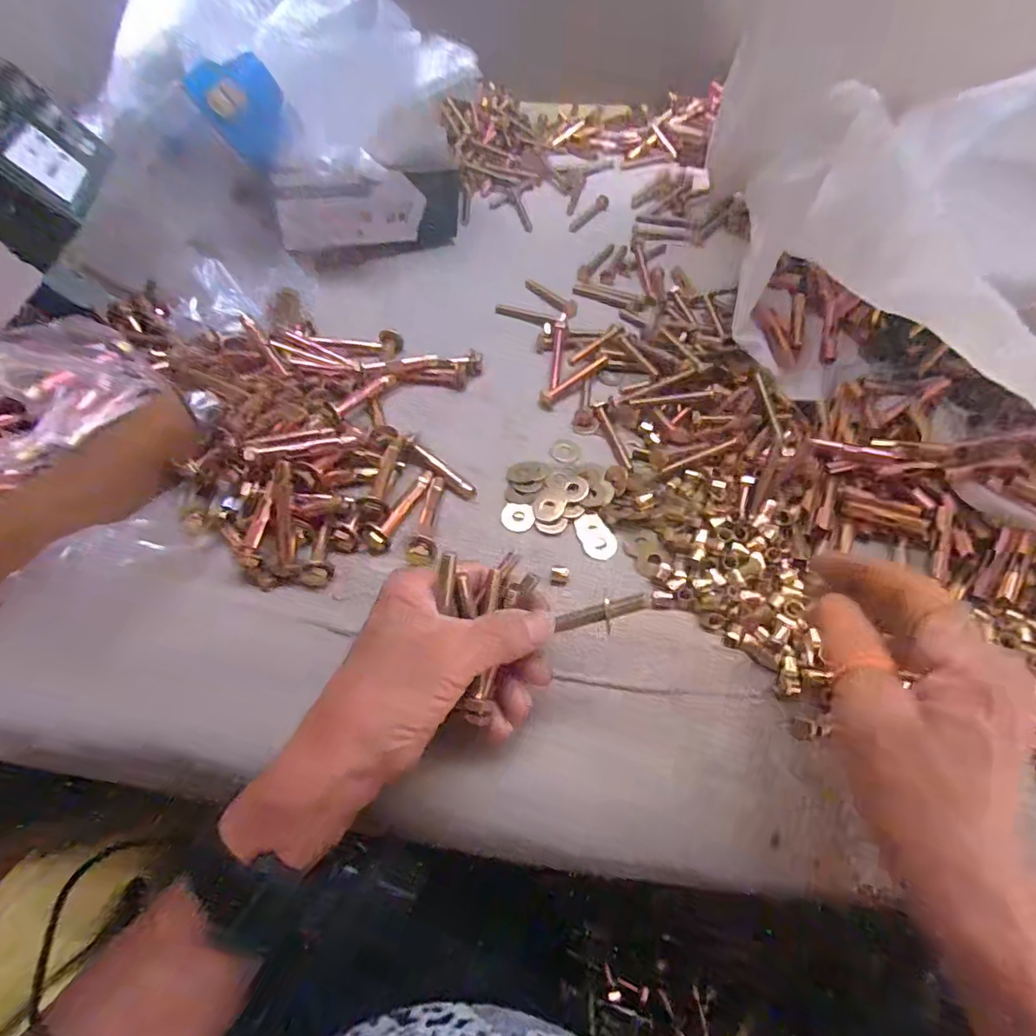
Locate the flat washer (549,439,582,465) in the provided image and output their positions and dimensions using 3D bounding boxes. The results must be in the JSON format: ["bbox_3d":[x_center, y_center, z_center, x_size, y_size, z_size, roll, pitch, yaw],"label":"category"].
[{"bbox_3d":[0.034,-0.048,0.389,0.022,0.004,0.026,9,55,7],"label":"flat washer"}]

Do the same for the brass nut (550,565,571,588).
[{"bbox_3d":[0.025,0.035,0.327,0.011,0.010,0.010,8,55,7],"label":"brass nut"}]

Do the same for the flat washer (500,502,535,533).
[{"bbox_3d":[0.000,-0.002,0.354,0.022,0.004,0.020,-1,55,1],"label":"flat washer"}]

